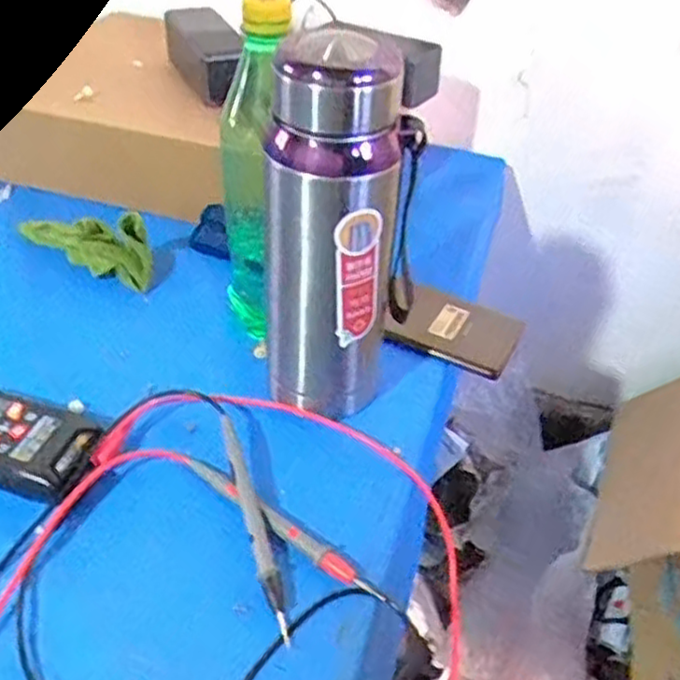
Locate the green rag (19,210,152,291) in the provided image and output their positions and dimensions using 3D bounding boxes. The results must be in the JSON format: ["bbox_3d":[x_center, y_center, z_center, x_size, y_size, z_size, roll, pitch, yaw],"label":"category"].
[{"bbox_3d":[-0.221,-0.090,0.609,0.147,0.054,0.031,20,44,17],"label":"green rag"}]

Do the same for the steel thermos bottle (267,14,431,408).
[{"bbox_3d":[-0.001,-0.055,0.440,0.076,0.236,0.060,-31,52,-33],"label":"steel thermos bottle"}]

